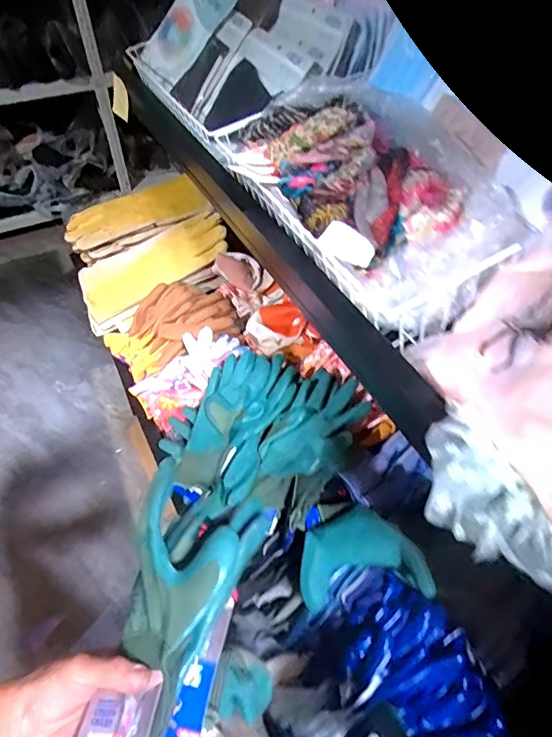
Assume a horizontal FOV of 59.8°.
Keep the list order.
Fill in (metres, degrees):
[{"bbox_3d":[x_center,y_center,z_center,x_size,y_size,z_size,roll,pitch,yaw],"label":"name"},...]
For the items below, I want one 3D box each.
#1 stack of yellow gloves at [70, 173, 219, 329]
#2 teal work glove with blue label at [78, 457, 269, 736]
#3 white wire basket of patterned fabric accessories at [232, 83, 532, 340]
[{"bbox_3d":[-0.268,-0.224,1.031,0.342,0.048,0.165,-31,55,1],"label":"stack of yellow gloves"},{"bbox_3d":[-0.087,0.208,0.377,0.097,0.062,0.237,14,62,13],"label":"teal work glove with blue label"},{"bbox_3d":[0.091,-0.215,0.552,0.195,0.101,0.388,-21,53,-18],"label":"white wire basket of patterned fabric accessories"}]

